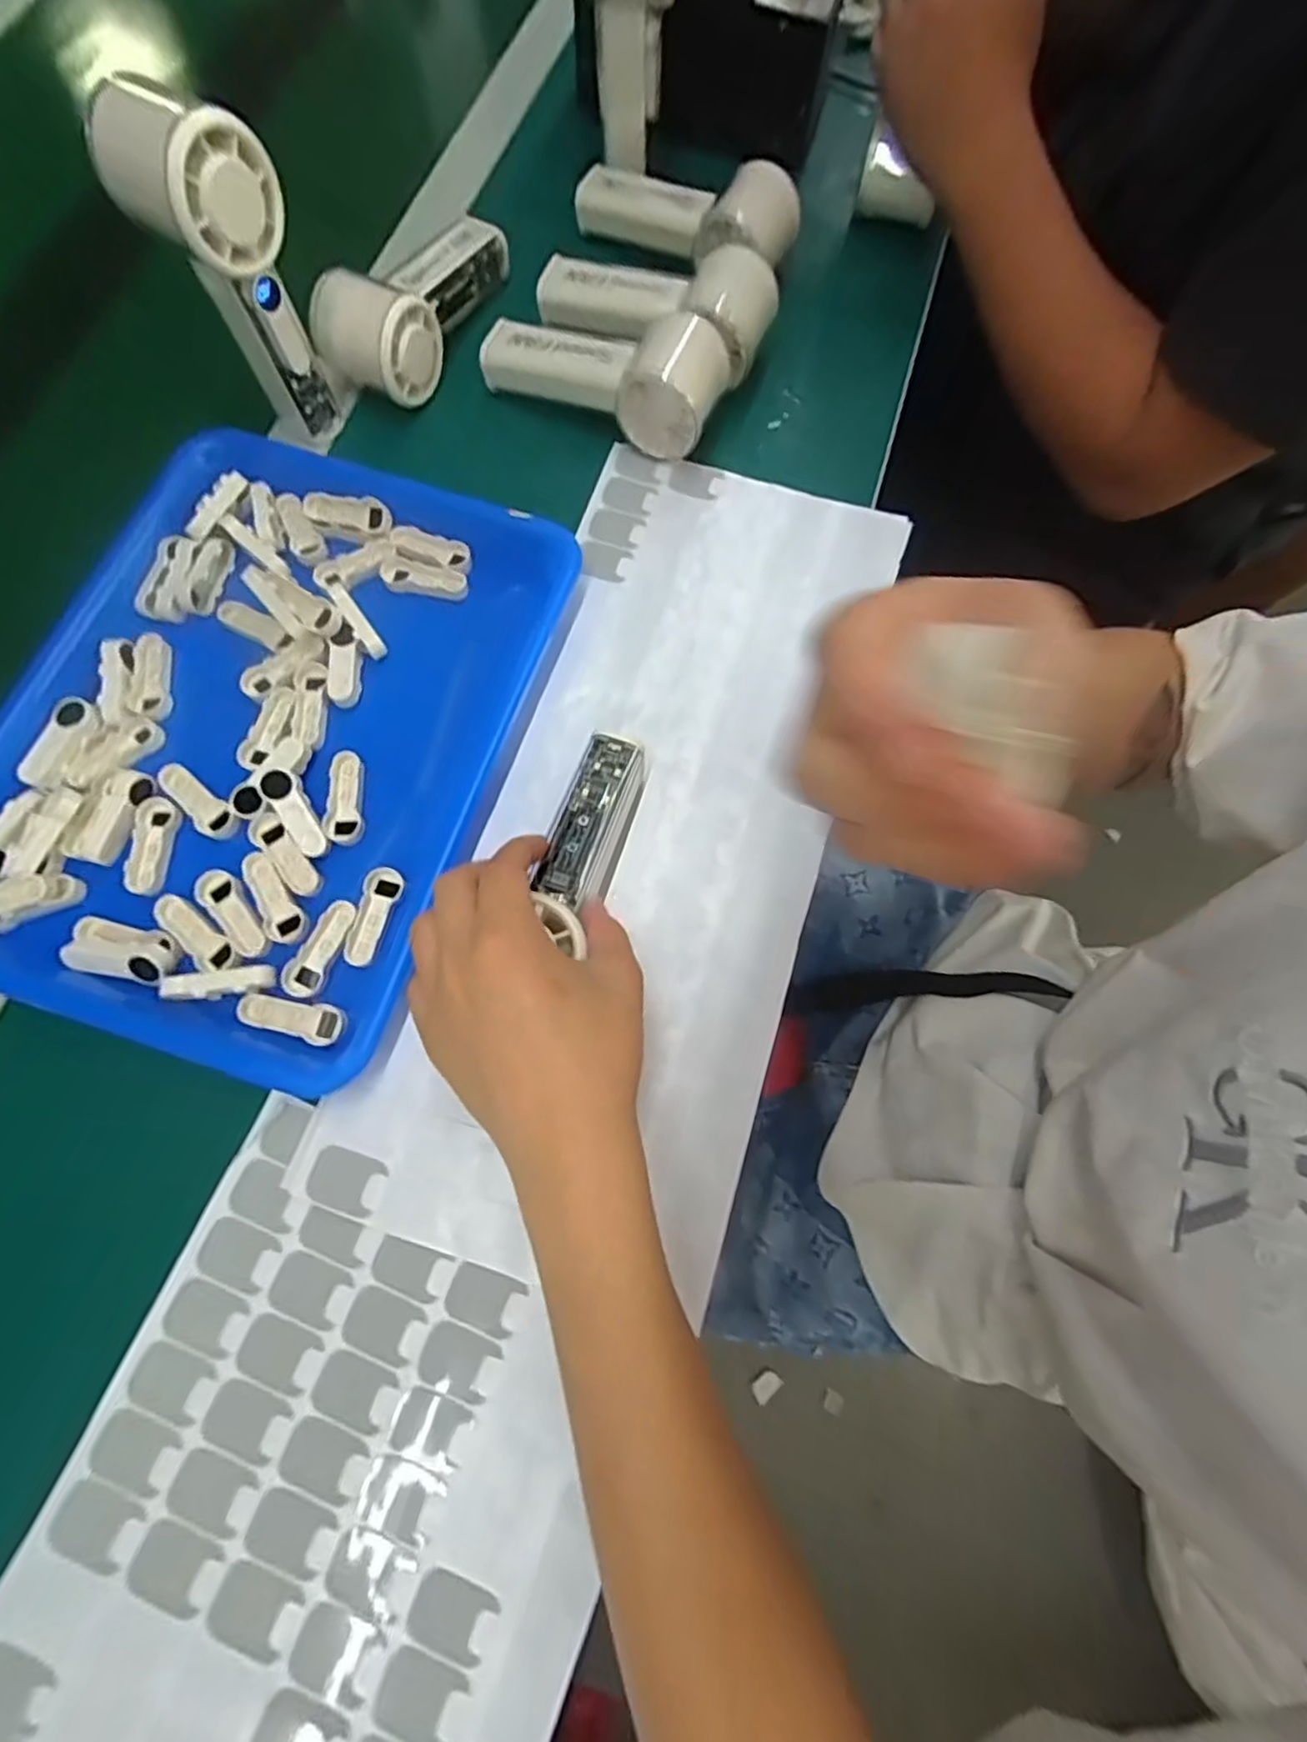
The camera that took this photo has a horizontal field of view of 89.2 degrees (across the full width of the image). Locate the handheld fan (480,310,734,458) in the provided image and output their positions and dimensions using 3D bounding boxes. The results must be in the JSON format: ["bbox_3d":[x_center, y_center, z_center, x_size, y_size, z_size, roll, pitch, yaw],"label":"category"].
[{"bbox_3d":[-0.030,-0.321,0.422,0.156,0.054,0.061,24,75,6],"label":"handheld fan"}]

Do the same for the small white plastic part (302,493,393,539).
[{"bbox_3d":[-0.183,-0.212,0.398,0.050,0.015,0.018,7,74,1],"label":"small white plastic part"}]

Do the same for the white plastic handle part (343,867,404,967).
[{"bbox_3d":[-0.144,0.022,0.339,0.015,0.006,0.051,13,74,3],"label":"white plastic handle part"}]

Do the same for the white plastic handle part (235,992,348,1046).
[{"bbox_3d":[-0.176,0.072,0.326,0.051,0.012,0.018,13,74,3],"label":"white plastic handle part"}]

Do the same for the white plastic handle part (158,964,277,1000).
[{"bbox_3d":[-0.210,0.054,0.319,0.047,0.013,0.013,-8,74,-3],"label":"white plastic handle part"}]

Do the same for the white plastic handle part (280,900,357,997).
[{"bbox_3d":[-0.167,0.039,0.332,0.017,0.005,0.050,25,75,6],"label":"white plastic handle part"}]

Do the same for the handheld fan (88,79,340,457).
[{"bbox_3d":[-0.219,-0.316,0.357,0.054,0.143,0.055,38,78,11],"label":"handheld fan"}]

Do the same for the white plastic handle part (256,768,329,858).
[{"bbox_3d":[-0.187,-0.031,0.344,0.017,0.006,0.051,-33,91,-8],"label":"white plastic handle part"}]

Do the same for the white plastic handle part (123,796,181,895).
[{"bbox_3d":[-0.261,-0.014,0.344,0.019,0.004,0.052,-1,74,-1],"label":"white plastic handle part"}]

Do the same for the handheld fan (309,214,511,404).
[{"bbox_3d":[-0.160,-0.379,0.432,0.067,0.049,0.147,22,75,6],"label":"handheld fan"}]

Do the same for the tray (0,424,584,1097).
[{"bbox_3d":[-0.215,-0.081,0.361,0.249,0.040,0.329,17,75,4],"label":"tray"}]

